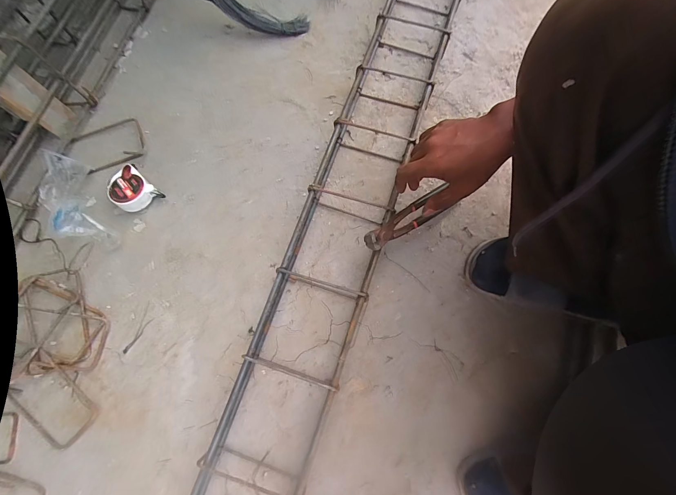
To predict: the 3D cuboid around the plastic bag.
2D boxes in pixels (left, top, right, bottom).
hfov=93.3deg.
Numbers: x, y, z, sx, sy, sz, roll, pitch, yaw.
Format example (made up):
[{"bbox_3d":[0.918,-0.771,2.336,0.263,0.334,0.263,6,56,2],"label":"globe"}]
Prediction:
[{"bbox_3d":[-0.459,-0.074,0.540,0.082,0.062,0.170,-28,77,-8],"label":"plastic bag"}]

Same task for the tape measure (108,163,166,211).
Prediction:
[{"bbox_3d":[-0.363,-0.099,0.564,0.080,0.034,0.065,42,78,10],"label":"tape measure"}]

